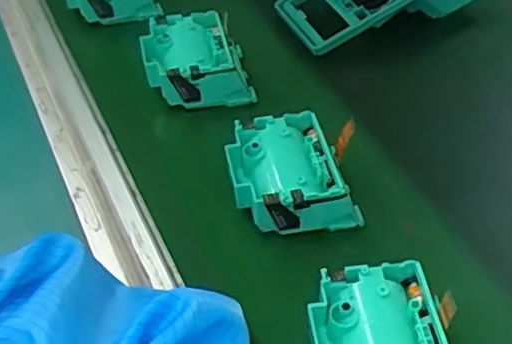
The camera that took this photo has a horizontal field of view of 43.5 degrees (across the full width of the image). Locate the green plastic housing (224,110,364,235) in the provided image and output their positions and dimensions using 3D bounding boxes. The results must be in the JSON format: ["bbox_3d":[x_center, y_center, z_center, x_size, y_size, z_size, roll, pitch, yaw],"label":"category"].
[{"bbox_3d":[0.022,0.001,0.417,0.079,0.034,0.079,-7,47,-8],"label":"green plastic housing"}]

